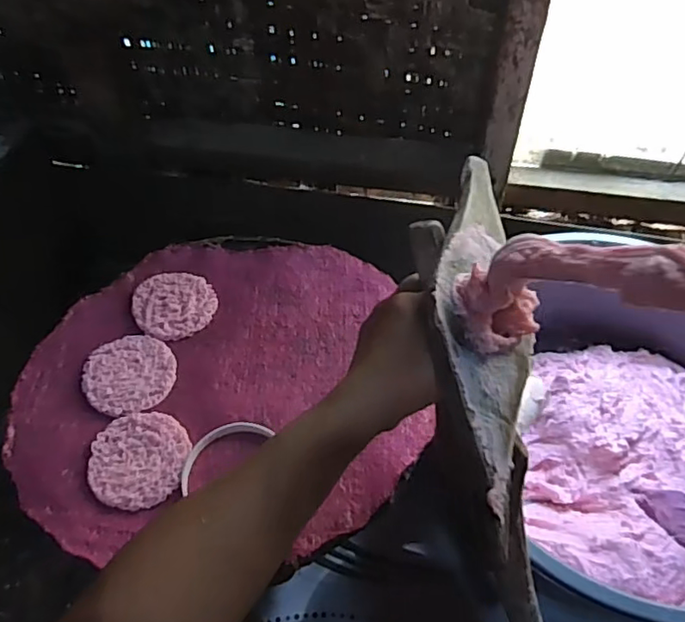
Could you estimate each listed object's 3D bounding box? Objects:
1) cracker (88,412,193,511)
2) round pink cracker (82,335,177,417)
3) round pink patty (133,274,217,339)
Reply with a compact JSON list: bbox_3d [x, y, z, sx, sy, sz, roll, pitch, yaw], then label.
[{"bbox_3d":[-0.165,0.119,0.464,0.076,0.005,0.079,1,51,-1],"label":"cracker"},{"bbox_3d":[-0.191,0.055,0.514,0.077,0.011,0.079,1,51,-1],"label":"round pink cracker"},{"bbox_3d":[-0.164,-0.009,0.562,0.075,0.009,0.076,-25,56,-20],"label":"round pink patty"}]

